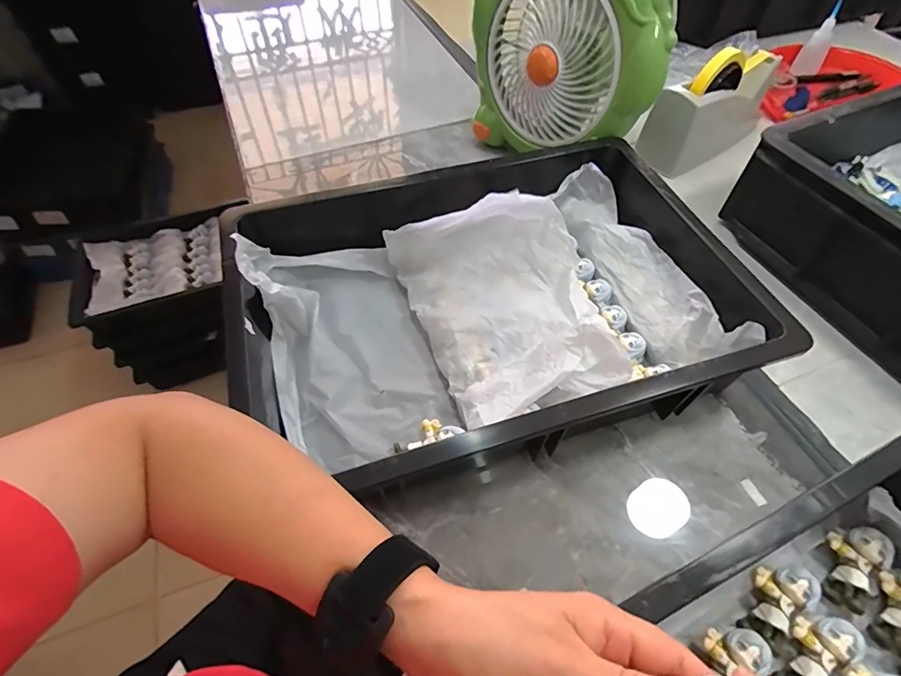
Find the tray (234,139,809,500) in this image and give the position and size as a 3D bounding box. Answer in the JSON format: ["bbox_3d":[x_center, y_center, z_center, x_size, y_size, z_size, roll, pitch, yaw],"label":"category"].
[{"bbox_3d":[0.041,-0.050,0.464,0.466,0.096,0.349,-15,56,-10],"label":"tray"}]

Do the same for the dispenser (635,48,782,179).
[{"bbox_3d":[0.362,-0.323,0.634,0.199,0.120,0.072,-31,60,-19],"label":"dispenser"}]

